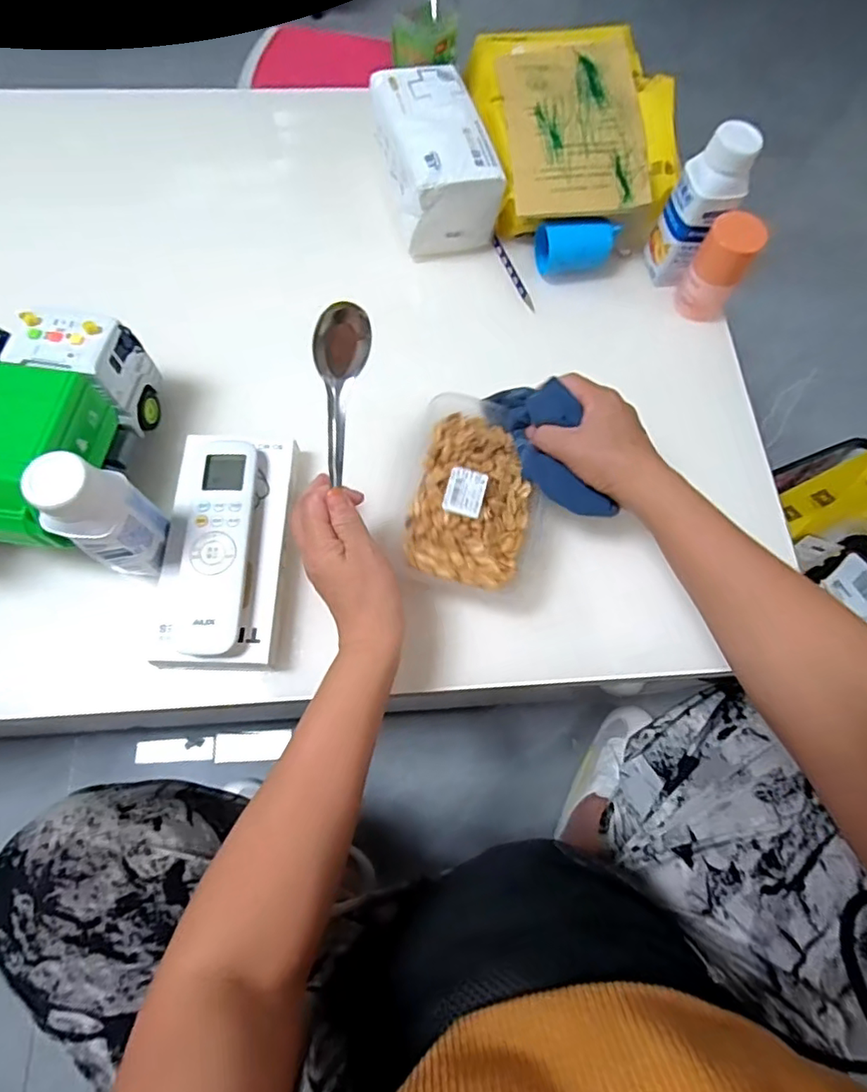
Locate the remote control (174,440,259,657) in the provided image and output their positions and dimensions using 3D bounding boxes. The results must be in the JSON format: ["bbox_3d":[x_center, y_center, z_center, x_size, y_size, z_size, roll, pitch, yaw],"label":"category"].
[{"bbox_3d":[-0.168,-0.004,0.432,0.051,0.021,0.172,-1,71,-3],"label":"remote control"}]

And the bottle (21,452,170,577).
[{"bbox_3d":[-0.231,-0.018,0.390,0.042,0.114,0.048,3,71,-2],"label":"bottle"}]

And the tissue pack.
[{"bbox_3d":[-0.002,-0.383,0.559,0.093,0.079,0.150,-17,72,-9],"label":"tissue pack"}]

